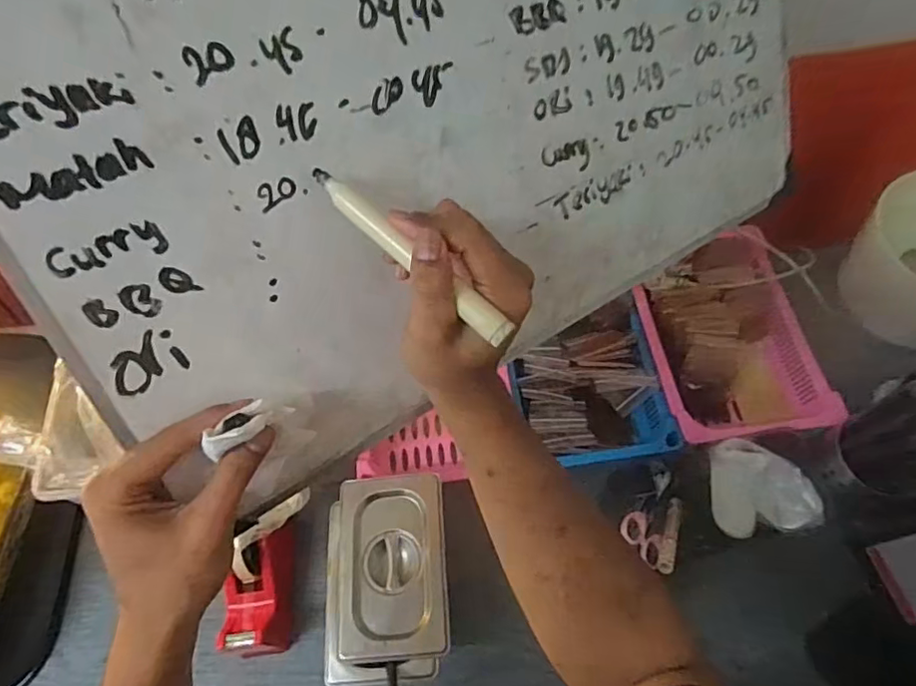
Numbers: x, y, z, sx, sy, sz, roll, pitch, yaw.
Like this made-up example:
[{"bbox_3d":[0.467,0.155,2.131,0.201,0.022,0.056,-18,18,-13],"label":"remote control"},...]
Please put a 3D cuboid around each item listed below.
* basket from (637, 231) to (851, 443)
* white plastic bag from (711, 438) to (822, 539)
[{"bbox_3d":[0.351,-0.012,0.759,0.200,0.074,0.286,-7,62,0],"label":"basket"},{"bbox_3d":[0.331,0.159,0.637,0.121,0.040,0.100,-11,62,-3],"label":"white plastic bag"}]

